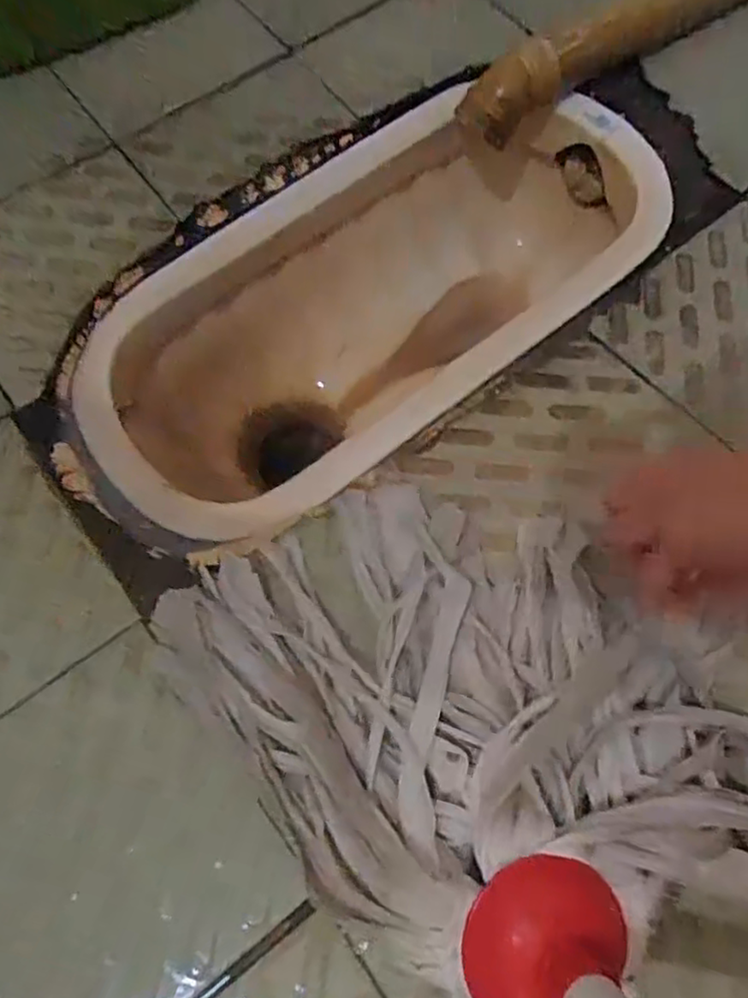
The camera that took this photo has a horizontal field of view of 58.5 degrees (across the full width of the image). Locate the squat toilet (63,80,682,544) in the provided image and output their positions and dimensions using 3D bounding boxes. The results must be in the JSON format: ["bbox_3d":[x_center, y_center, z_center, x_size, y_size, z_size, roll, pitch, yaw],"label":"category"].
[{"bbox_3d":[-0.005,-0.149,0.648,0.559,0.215,0.275,-36,72,-13],"label":"squat toilet"}]

